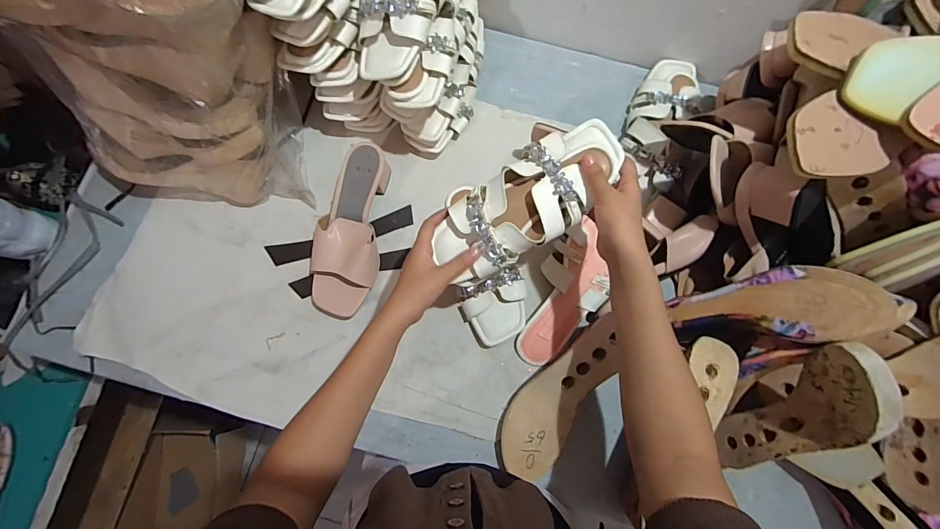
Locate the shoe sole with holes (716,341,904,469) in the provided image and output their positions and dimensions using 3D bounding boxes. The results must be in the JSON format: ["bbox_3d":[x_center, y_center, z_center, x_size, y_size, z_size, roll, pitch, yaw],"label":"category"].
[{"bbox_3d":[0.363,0.164,0.445,0.056,0.236,0.082,14,47,2],"label":"shoe sole with holes"}]

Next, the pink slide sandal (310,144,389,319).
[{"bbox_3d":[-0.172,-0.049,0.571,0.092,0.057,0.238,9,78,1],"label":"pink slide sandal"}]

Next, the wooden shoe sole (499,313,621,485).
[{"bbox_3d":[0.115,0.167,0.515,0.081,0.041,0.218,33,96,6],"label":"wooden shoe sole"}]

